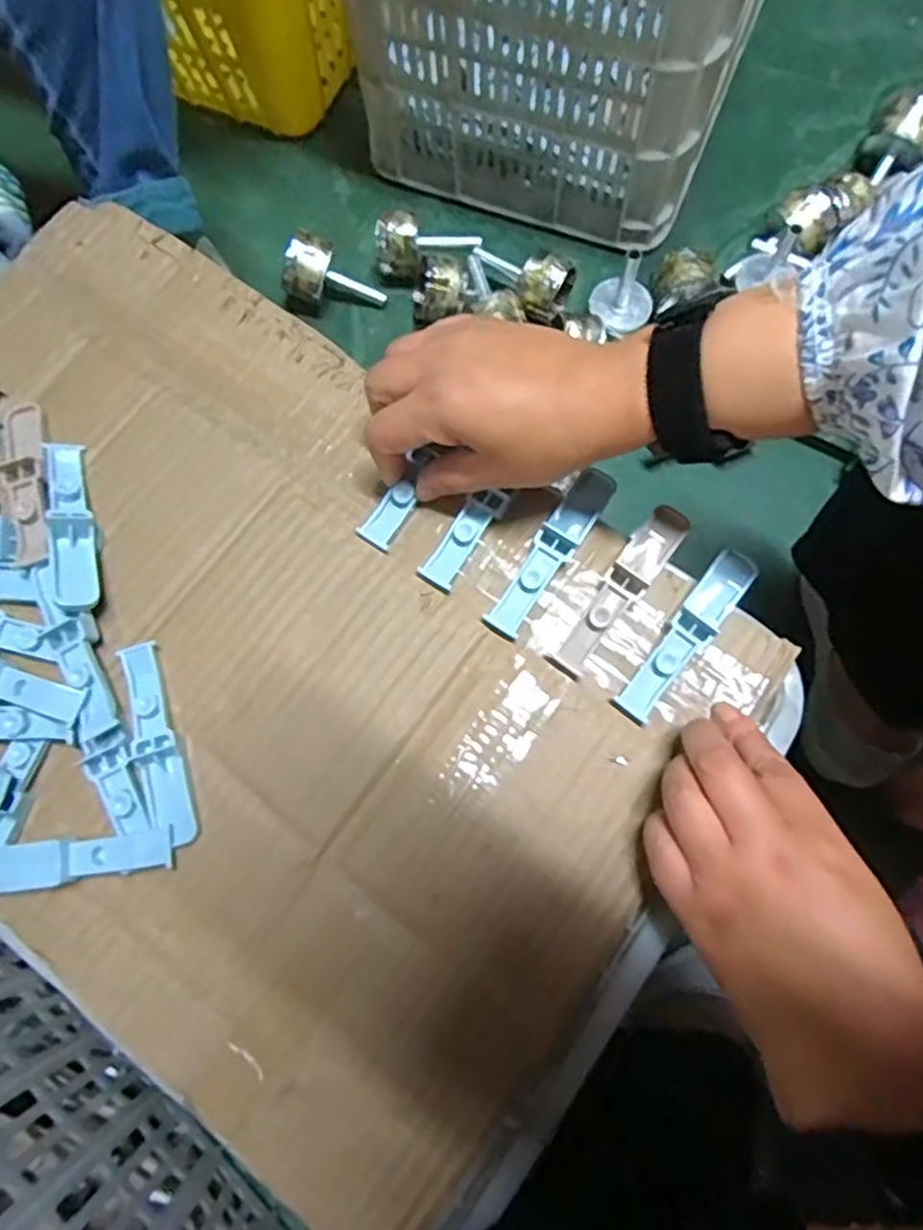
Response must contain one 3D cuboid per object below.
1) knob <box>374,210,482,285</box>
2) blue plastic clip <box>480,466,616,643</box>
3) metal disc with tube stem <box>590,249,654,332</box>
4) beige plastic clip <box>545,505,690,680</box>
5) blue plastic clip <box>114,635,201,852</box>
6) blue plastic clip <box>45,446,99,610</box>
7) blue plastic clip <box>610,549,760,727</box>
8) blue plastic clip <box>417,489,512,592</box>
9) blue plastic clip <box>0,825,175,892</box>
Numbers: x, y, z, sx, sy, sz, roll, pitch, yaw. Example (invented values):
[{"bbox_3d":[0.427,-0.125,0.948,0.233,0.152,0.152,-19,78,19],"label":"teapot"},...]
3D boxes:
[{"bbox_3d":[-0.034,-0.381,0.709,0.107,0.064,0.053,2,77,3],"label":"knob"},{"bbox_3d":[0.046,-0.033,0.348,0.020,0.008,0.101,33,81,8],"label":"blue plastic clip"},{"bbox_3d":[0.158,-0.315,0.647,0.061,0.064,0.054,19,79,7],"label":"metal disc with tube stem"},{"bbox_3d":[0.081,-0.013,0.341,0.021,0.012,0.101,37,81,9],"label":"beige plastic clip"},{"bbox_3d":[-0.149,0.062,0.328,0.021,0.012,0.098,-20,78,-3],"label":"blue plastic clip"},{"bbox_3d":[-0.201,-0.048,0.347,0.019,0.023,0.099,-15,78,-2],"label":"blue plastic clip"},{"bbox_3d":[0.113,0.010,0.336,0.022,0.012,0.100,38,81,9],"label":"blue plastic clip"},{"bbox_3d":[0.002,-0.041,0.352,0.018,0.009,0.059,33,81,8],"label":"blue plastic clip"},{"bbox_3d":[-0.187,0.115,0.317,0.103,0.013,0.021,-7,78,0],"label":"blue plastic clip"}]

